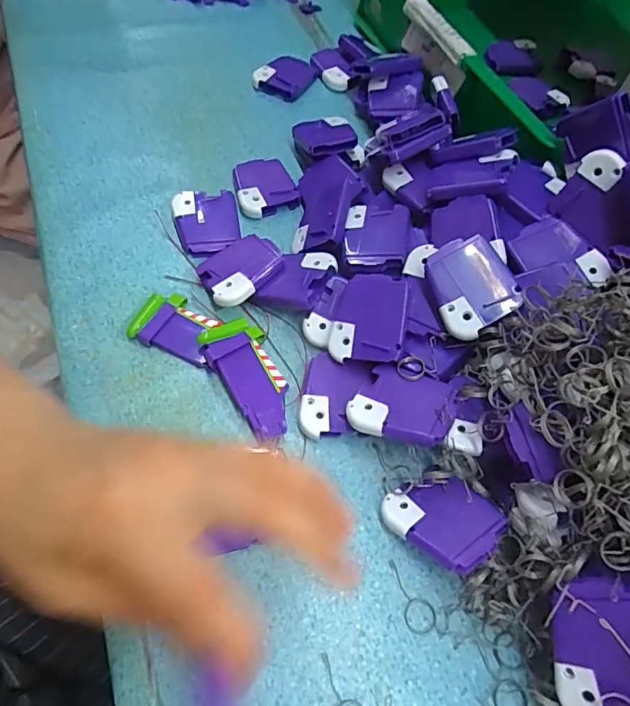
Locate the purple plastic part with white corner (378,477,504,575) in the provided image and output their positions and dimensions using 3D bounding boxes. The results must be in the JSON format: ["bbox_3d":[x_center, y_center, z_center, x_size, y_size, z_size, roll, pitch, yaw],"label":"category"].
[{"bbox_3d":[0.073,0.095,0.286,0.064,0.006,0.044,23,58,36],"label":"purple plastic part with white corner"}]

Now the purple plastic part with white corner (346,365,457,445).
[{"bbox_3d":[0.055,0.033,0.309,0.060,0.007,0.048,14,54,22],"label":"purple plastic part with white corner"}]

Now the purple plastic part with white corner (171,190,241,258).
[{"bbox_3d":[-0.088,-0.106,0.401,0.051,0.017,0.063,-12,63,-10],"label":"purple plastic part with white corner"}]

